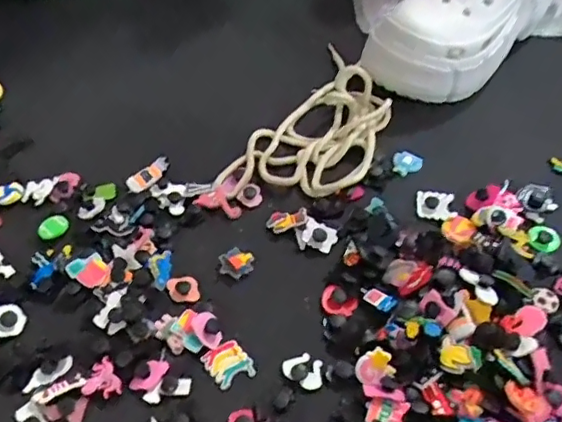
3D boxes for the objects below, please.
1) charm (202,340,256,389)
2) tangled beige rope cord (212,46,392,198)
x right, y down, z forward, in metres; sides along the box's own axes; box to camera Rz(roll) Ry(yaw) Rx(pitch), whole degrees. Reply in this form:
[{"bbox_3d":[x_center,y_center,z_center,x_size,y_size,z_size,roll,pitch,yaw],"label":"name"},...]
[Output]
[{"bbox_3d":[-0.036,0.106,0.392,0.028,0.006,0.030,-27,58,-20],"label":"charm"},{"bbox_3d":[0.040,-0.080,0.519,0.108,0.031,0.215,26,56,18],"label":"tangled beige rope cord"}]

